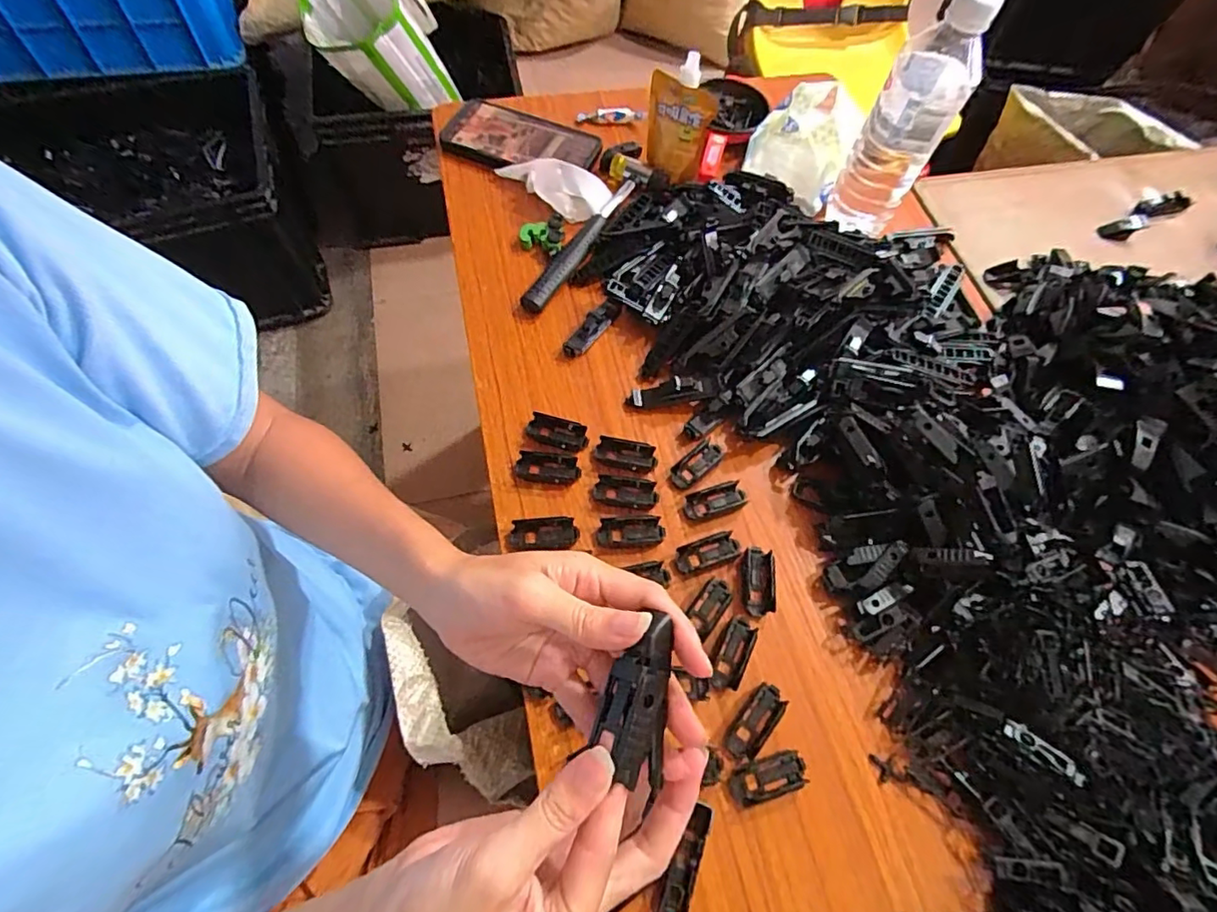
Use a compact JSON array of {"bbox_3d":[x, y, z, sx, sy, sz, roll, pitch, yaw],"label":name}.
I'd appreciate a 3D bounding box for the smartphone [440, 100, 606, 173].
[{"bbox_3d":[-0.094,-0.336,0.605,0.167,0.013,0.084,20,63,6],"label":"smartphone"}]

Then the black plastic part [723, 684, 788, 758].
[{"bbox_3d":[0.097,0.173,0.372,0.021,0.008,0.051,39,67,15],"label":"black plastic part"}]

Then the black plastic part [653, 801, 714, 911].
[{"bbox_3d":[0.044,0.241,0.334,0.020,0.011,0.066,20,63,6],"label":"black plastic part"}]

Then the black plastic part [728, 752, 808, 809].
[{"bbox_3d":[0.101,0.204,0.359,0.049,0.009,0.022,-13,65,-10],"label":"black plastic part"}]

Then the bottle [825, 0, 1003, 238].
[{"bbox_3d":[0.261,-0.290,0.499,0.065,0.206,0.068,29,65,11],"label":"bottle"}]

